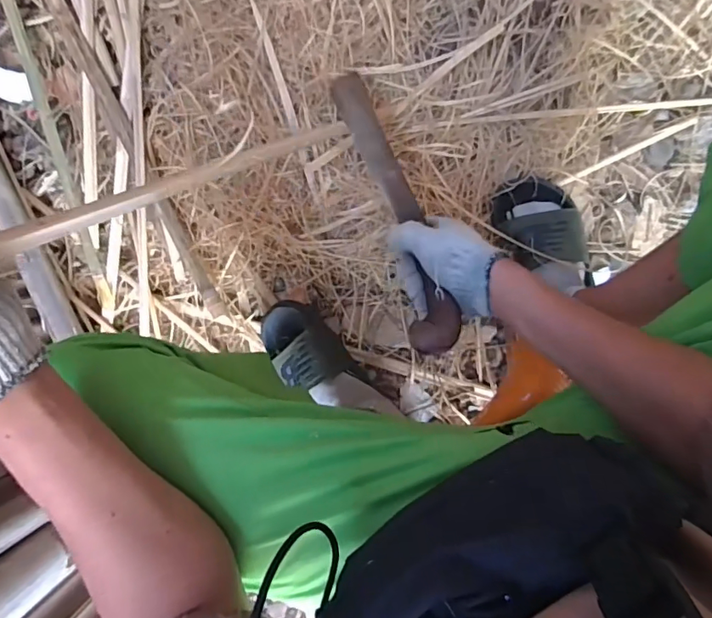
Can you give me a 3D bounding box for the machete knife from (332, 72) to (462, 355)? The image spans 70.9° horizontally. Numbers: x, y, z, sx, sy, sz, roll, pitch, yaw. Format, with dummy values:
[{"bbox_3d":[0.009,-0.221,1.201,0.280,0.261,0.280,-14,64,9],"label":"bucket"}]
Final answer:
[{"bbox_3d":[0.039,-0.134,0.583,0.050,0.022,0.392,-19,66,7],"label":"machete knife"}]

